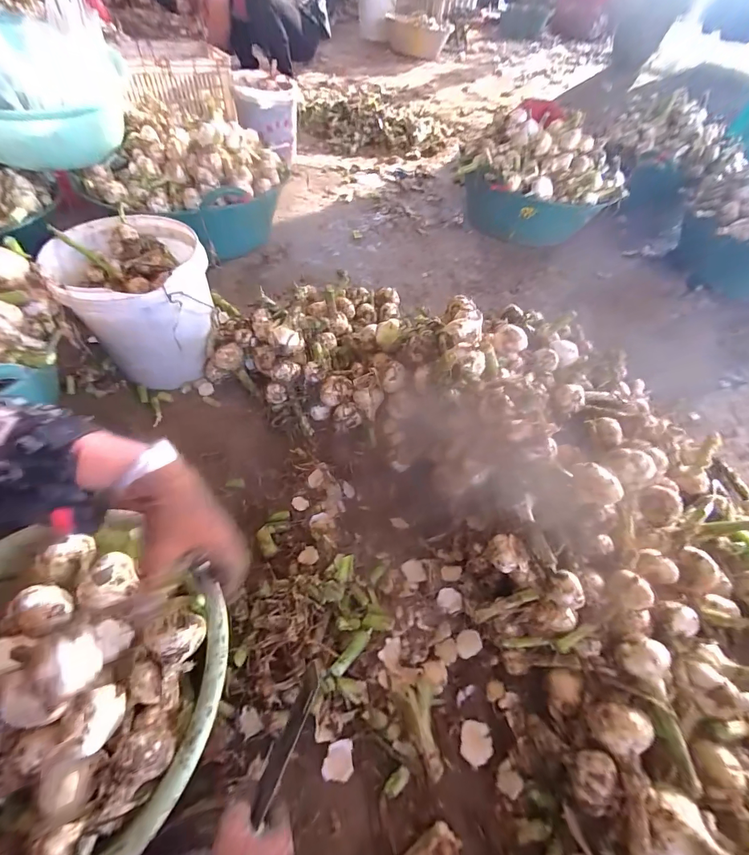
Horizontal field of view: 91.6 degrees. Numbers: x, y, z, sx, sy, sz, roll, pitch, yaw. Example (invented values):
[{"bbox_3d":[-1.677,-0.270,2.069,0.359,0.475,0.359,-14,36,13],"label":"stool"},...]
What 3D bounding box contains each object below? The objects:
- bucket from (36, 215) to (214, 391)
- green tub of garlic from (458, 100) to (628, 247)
[{"bbox_3d":[-0.436,-0.231,0.717,0.240,0.235,0.237,-23,58,-20],"label":"bucket"},{"bbox_3d":[0.547,-0.845,1.227,0.459,0.275,0.418,2,53,-3],"label":"green tub of garlic"}]

